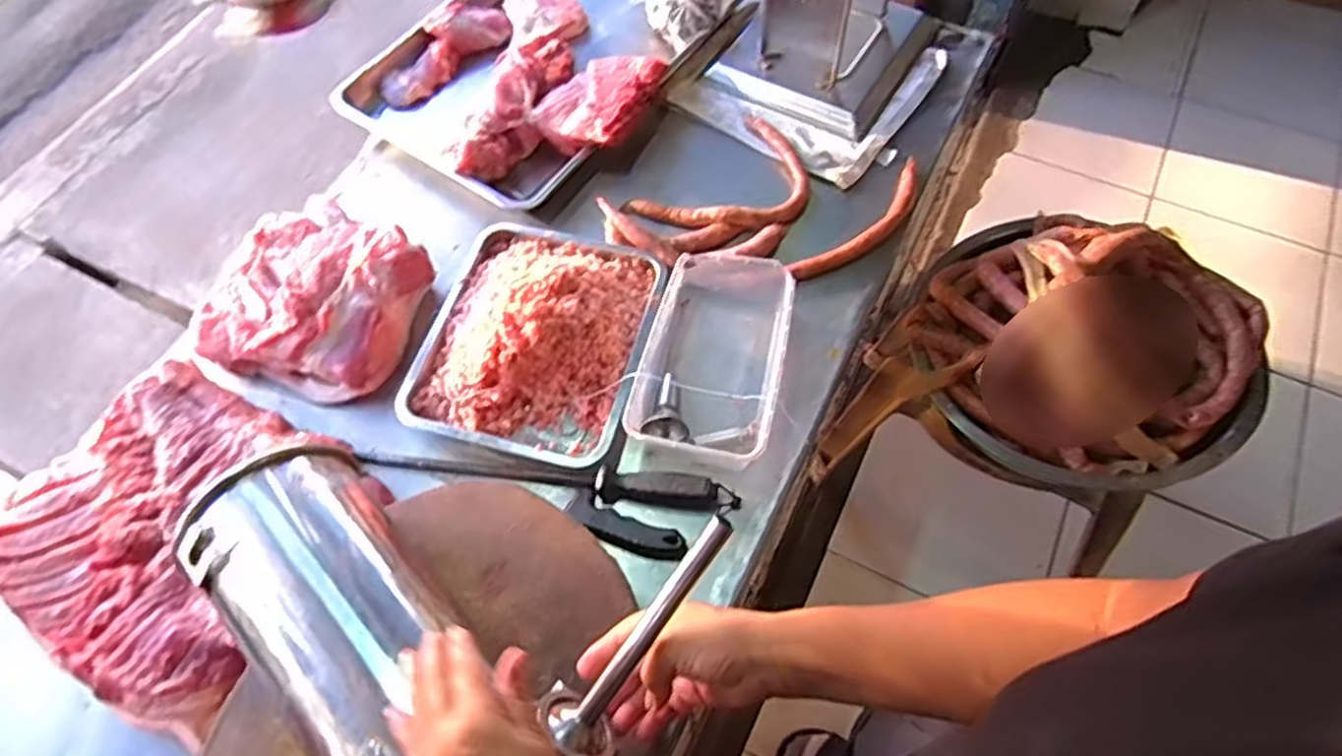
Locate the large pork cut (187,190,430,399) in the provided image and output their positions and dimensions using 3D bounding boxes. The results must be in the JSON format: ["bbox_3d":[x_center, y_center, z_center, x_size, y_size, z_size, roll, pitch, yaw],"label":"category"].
[{"bbox_3d":[-0.434,-0.110,0.932,0.244,0.080,0.241,16,62,9],"label":"large pork cut"}]

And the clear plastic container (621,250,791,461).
[{"bbox_3d":[0.047,-0.024,0.874,0.149,0.075,0.256,10,61,6],"label":"clear plastic container"}]

